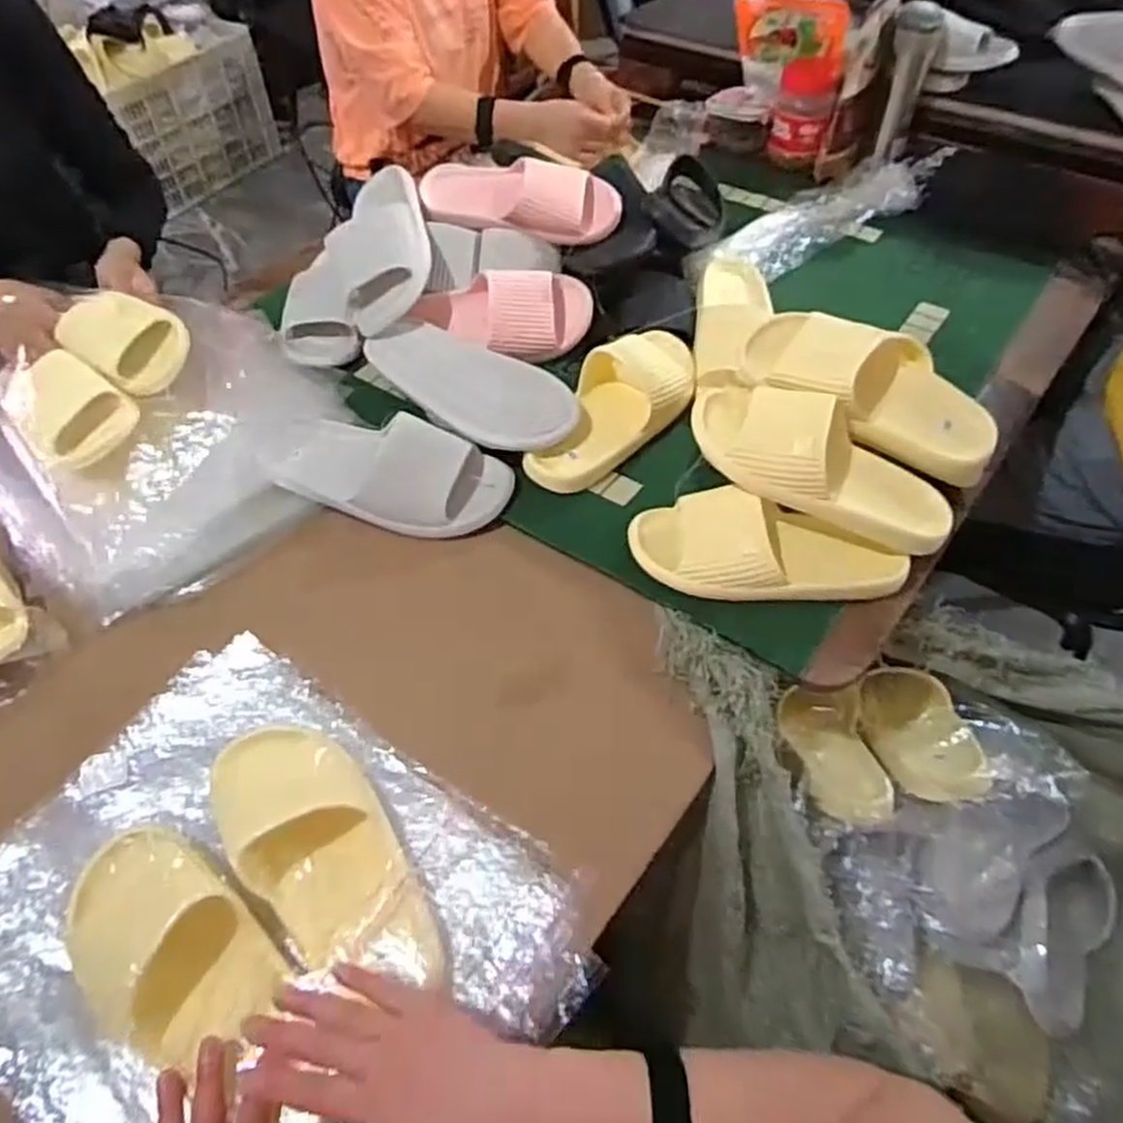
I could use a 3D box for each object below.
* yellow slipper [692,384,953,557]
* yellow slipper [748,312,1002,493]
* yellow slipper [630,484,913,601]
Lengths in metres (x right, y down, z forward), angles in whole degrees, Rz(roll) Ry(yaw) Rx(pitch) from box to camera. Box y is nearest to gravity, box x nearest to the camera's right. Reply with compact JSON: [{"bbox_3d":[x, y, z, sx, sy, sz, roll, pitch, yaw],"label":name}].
[{"bbox_3d":[0.245,-0.090,0.713,0.259,0.078,0.104,26,56,-1],"label":"yellow slipper"},{"bbox_3d":[0.311,-0.162,0.751,0.274,0.085,0.111,28,56,0],"label":"yellow slipper"},{"bbox_3d":[0.195,-0.011,0.722,0.254,0.062,0.096,1,52,4],"label":"yellow slipper"}]

